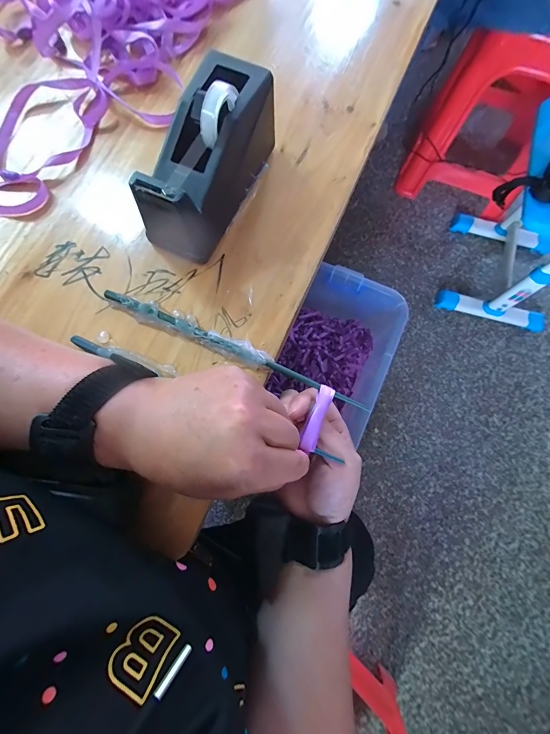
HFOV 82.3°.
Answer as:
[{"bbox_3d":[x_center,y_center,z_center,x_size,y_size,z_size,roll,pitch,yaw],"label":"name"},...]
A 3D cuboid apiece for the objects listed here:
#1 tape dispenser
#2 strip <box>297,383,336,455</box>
[{"bbox_3d":[-0.058,-0.170,0.266,0.060,0.075,0.155,25,78,6],"label":"tape dispenser"},{"bbox_3d":[0.033,0.040,0.247,0.014,0.004,0.053,25,80,6],"label":"strip"}]

